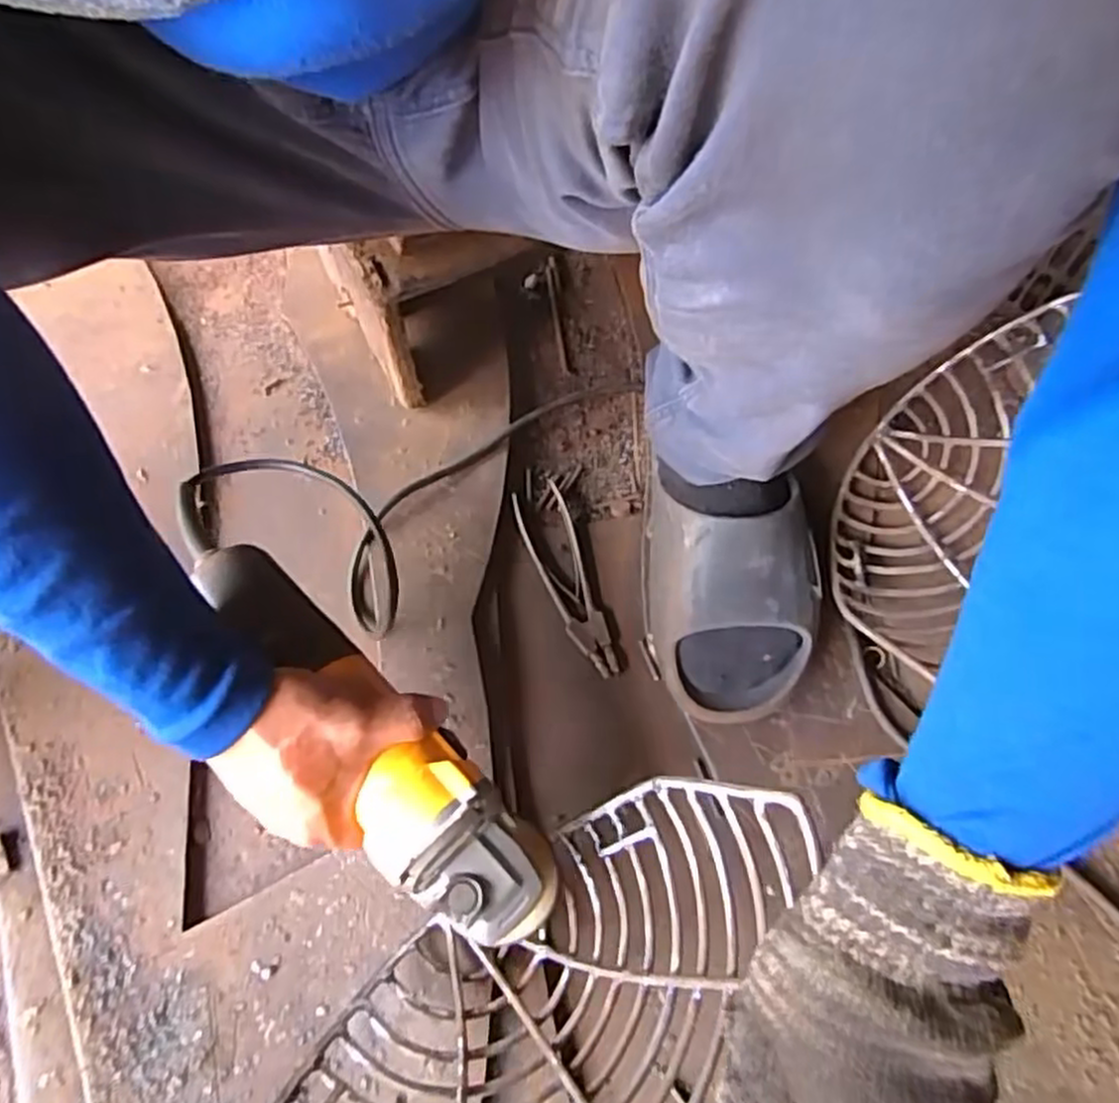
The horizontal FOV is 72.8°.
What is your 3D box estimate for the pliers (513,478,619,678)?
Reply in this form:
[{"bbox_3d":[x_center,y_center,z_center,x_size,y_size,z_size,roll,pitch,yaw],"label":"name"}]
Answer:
[{"bbox_3d":[0.002,0.018,0.580,0.042,0.012,0.167,-14,64,-6],"label":"pliers"}]

